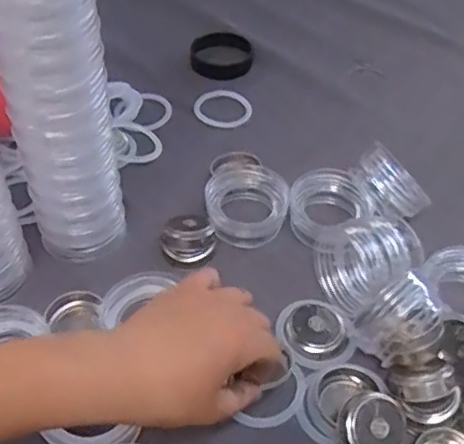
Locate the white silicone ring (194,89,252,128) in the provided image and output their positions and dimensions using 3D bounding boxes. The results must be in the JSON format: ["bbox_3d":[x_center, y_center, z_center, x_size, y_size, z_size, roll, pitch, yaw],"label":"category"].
[{"bbox_3d":[-0.010,-0.117,0.649,0.056,0.006,0.061,2,48,-2],"label":"white silicone ring"}]

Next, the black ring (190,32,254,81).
[{"bbox_3d":[-0.011,-0.185,0.694,0.069,0.022,0.069,2,48,-2],"label":"black ring"}]

